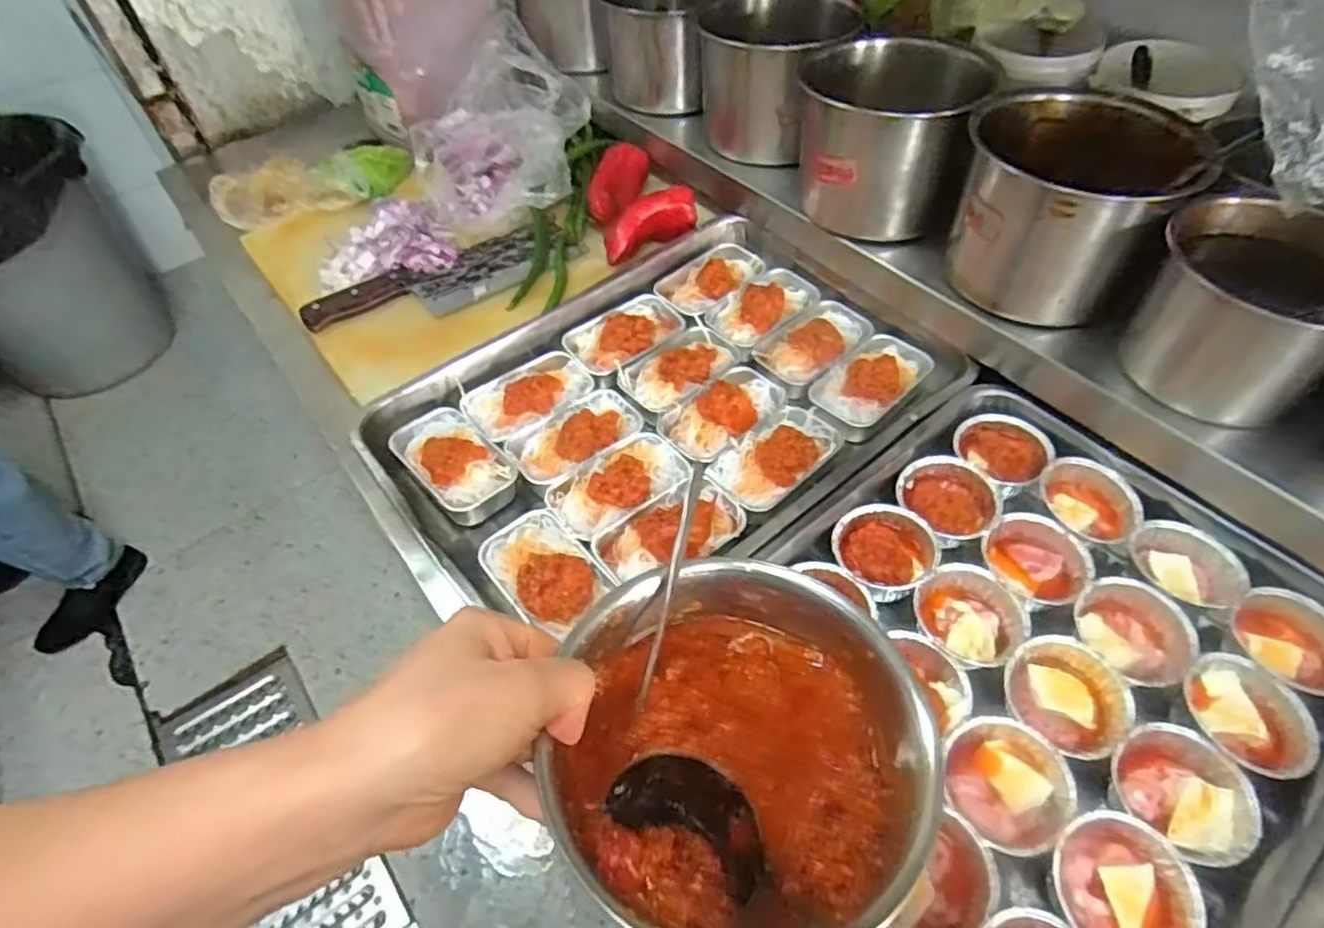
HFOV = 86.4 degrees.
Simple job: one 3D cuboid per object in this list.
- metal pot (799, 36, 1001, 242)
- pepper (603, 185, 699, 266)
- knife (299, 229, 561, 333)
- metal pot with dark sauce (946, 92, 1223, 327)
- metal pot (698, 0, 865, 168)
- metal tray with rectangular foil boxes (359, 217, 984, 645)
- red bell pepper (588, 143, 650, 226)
[{"bbox_3d":[0.217,-0.320,0.695,0.162,0.139,0.147,-2,51,2],"label":"metal pot"},{"bbox_3d":[-0.017,-0.275,0.798,0.121,0.042,0.055,-31,55,-2],"label":"pepper"},{"bbox_3d":[-0.247,-0.203,0.785,0.285,0.021,0.085,-25,54,-16],"label":"knife"},{"bbox_3d":[0.342,-0.222,0.601,0.156,0.128,0.164,-1,51,2],"label":"metal pot with dark sauce"},{"bbox_3d":[0.119,-0.427,0.784,0.150,0.136,0.153,-1,51,2],"label":"metal pot"},{"bbox_3d":[0.003,-0.052,0.657,0.506,0.040,0.337,-33,57,-21],"label":"metal tray with rectangular foil boxes"},{"bbox_3d":[-0.056,-0.341,0.855,0.054,0.045,0.121,18,69,17],"label":"red bell pepper"}]

